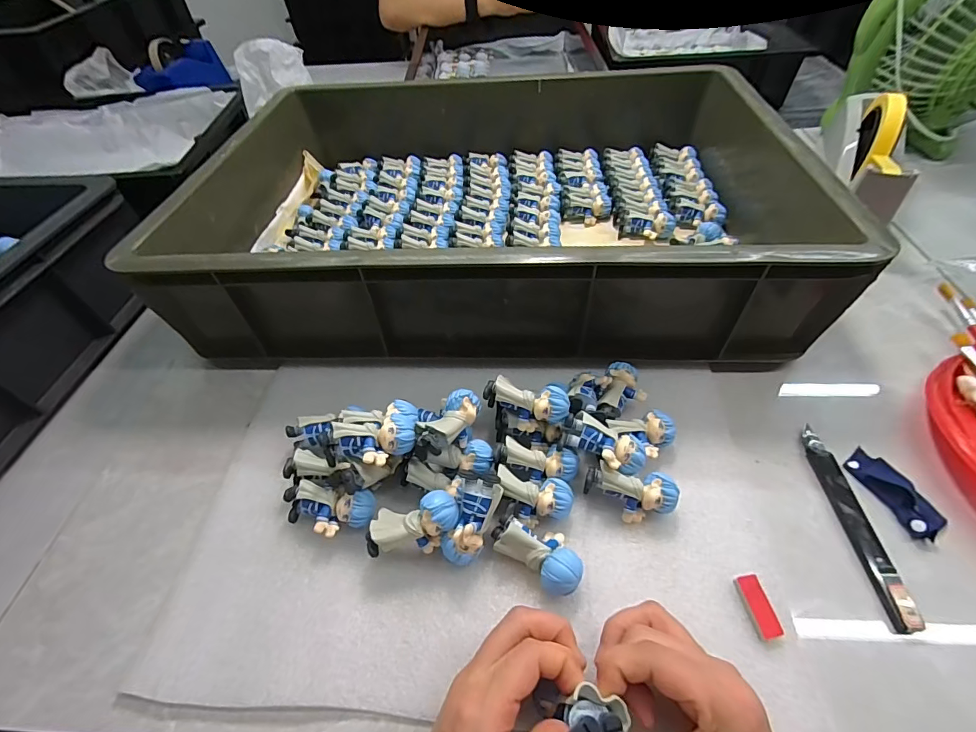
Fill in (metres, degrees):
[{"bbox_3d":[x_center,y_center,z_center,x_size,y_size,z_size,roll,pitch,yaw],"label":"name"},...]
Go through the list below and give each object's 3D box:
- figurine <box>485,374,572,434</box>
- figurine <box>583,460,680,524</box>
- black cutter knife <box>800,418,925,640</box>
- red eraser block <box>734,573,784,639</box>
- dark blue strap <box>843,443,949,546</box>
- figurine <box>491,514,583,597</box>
[{"bbox_3d":[0.029,0.030,0.334,0.063,0.026,0.028,8,51,11],"label":"figurine"},{"bbox_3d":[0.101,0.092,0.312,0.062,0.028,0.030,7,51,10],"label":"figurine"},{"bbox_3d":[0.255,0.105,0.307,0.019,0.012,0.139,-3,50,2],"label":"black cutter knife"},{"bbox_3d":[0.169,0.150,0.273,0.016,0.004,0.035,-7,50,-1],"label":"red eraser block"},{"bbox_3d":[0.292,0.088,0.314,0.029,0.010,0.065,-21,52,-12],"label":"dark blue strap"},{"bbox_3d":[0.034,0.123,0.292,0.061,0.026,0.035,30,59,26],"label":"figurine"}]

